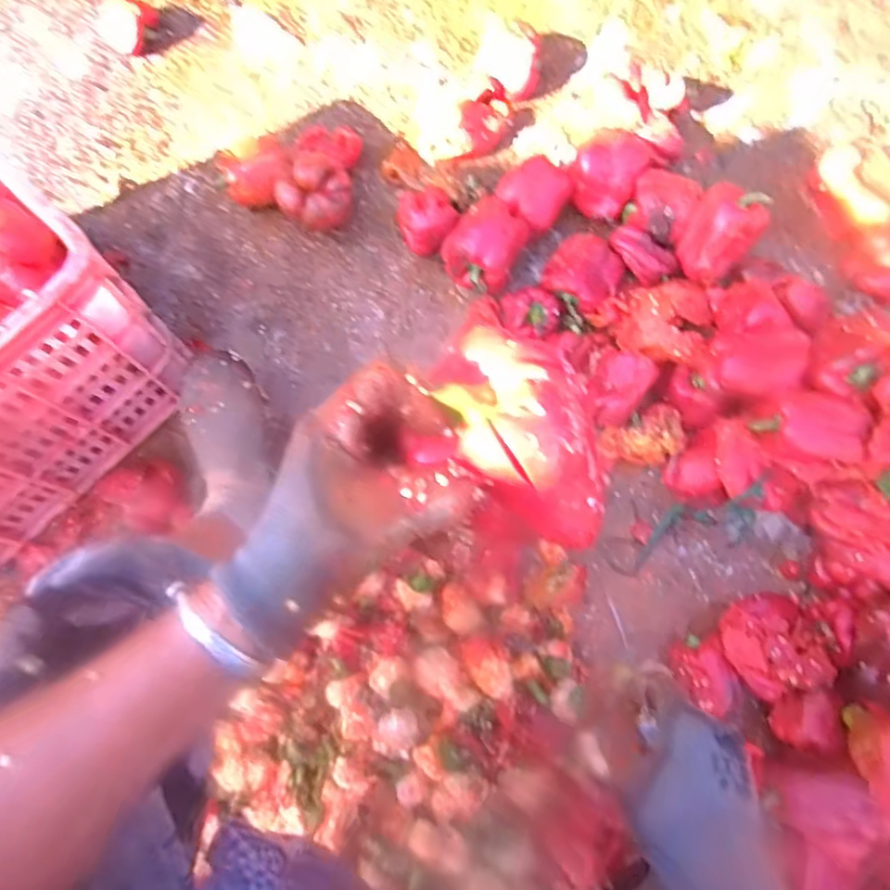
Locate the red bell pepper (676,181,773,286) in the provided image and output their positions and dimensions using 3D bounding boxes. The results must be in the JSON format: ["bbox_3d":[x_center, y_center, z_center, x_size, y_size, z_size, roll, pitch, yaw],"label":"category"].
[{"bbox_3d":[0.344,-0.261,0.801,0.077,0.116,0.070,1,45,-29],"label":"red bell pepper"}]

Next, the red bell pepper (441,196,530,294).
[{"bbox_3d":[0.052,-0.255,0.826,0.088,0.096,0.091,28,77,5],"label":"red bell pepper"}]

